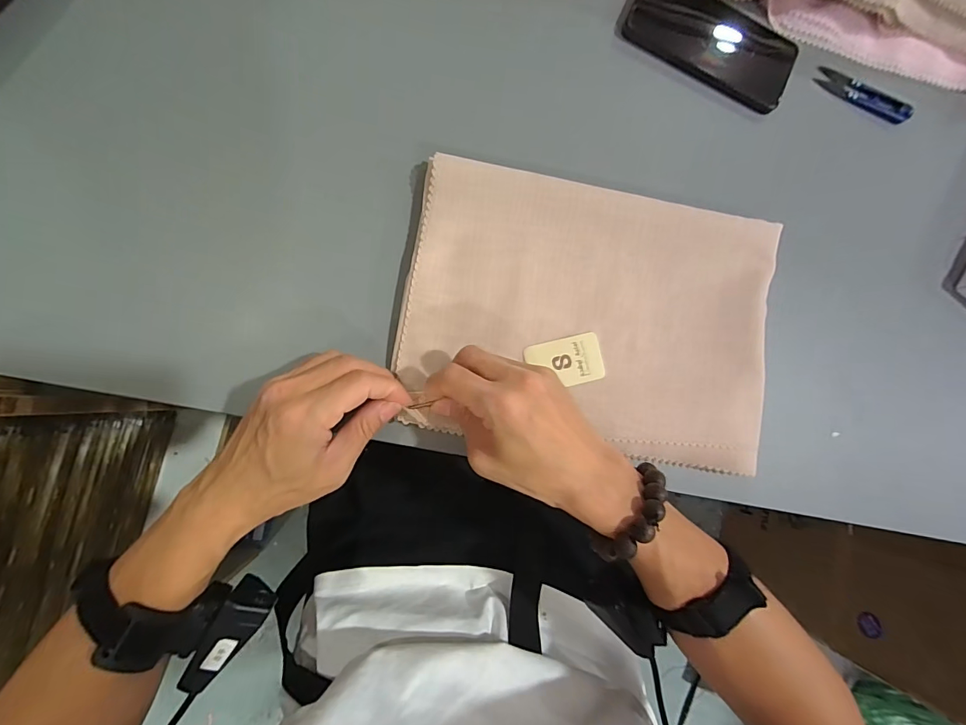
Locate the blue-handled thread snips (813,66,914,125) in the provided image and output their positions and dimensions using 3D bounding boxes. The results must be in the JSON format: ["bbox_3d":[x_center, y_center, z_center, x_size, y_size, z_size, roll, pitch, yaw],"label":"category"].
[{"bbox_3d":[0.379,-0.266,0.418,0.103,0.008,0.027,24,82,-5],"label":"blue-handled thread snips"}]

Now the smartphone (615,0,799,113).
[{"bbox_3d":[0.218,-0.313,0.401,0.170,0.014,0.084,24,82,-5],"label":"smartphone"}]

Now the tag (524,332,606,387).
[{"bbox_3d":[0.069,-0.001,0.346,0.063,0.004,0.039,-13,87,-9],"label":"tag"}]

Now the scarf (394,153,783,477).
[{"bbox_3d":[0.091,-0.036,0.345,0.303,0.022,0.209,9,84,-7],"label":"scarf"}]

